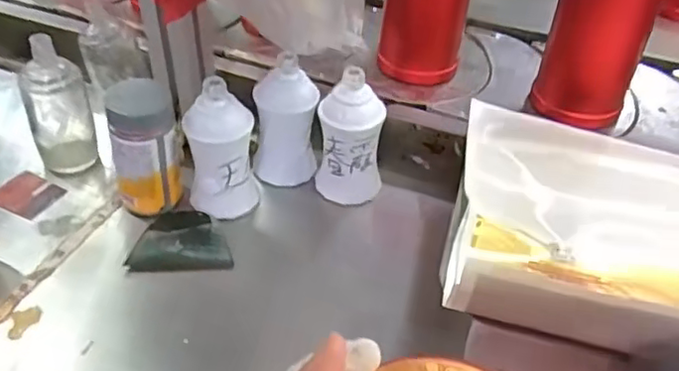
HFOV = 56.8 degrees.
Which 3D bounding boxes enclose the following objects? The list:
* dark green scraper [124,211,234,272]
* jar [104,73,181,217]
[{"bbox_3d":[-0.130,0.044,0.517,0.079,0.016,0.055,-3,43,-6],"label":"dark green scraper"},{"bbox_3d":[-0.158,-0.029,0.513,0.051,0.107,0.045,-7,44,-11],"label":"jar"}]

